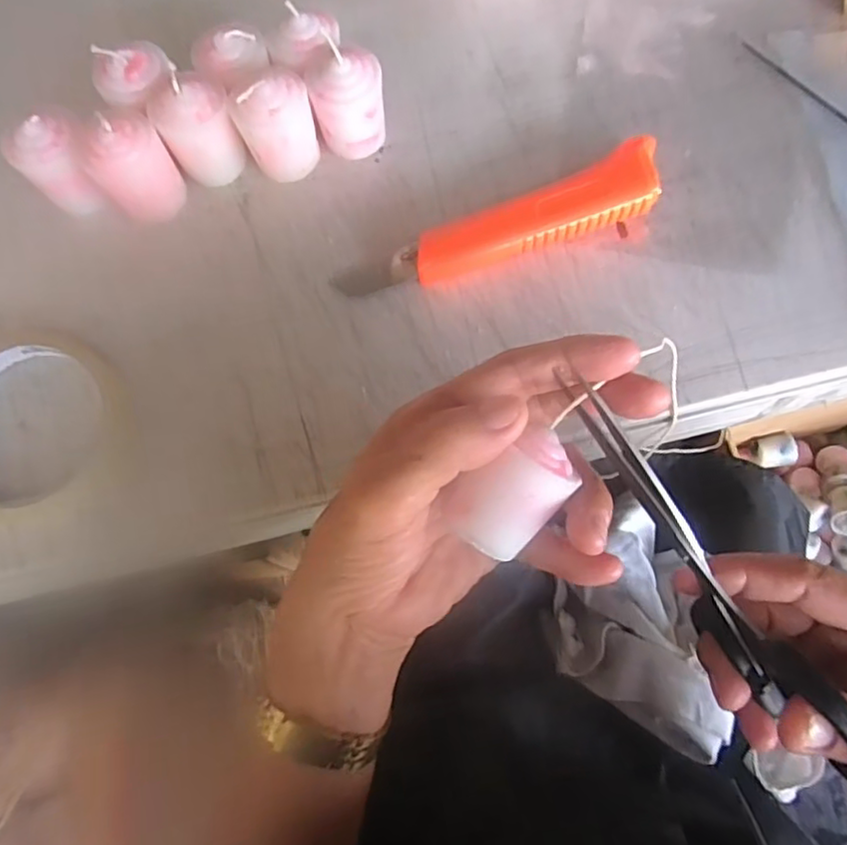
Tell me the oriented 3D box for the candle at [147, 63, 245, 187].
[{"bbox_3d":[-0.112,-0.147,0.310,0.035,0.049,0.034,-1,72,2],"label":"candle"}]

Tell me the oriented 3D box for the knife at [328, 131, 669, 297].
[{"bbox_3d":[0.039,-0.095,0.302,0.164,0.024,0.033,-20,72,-4],"label":"knife"}]

